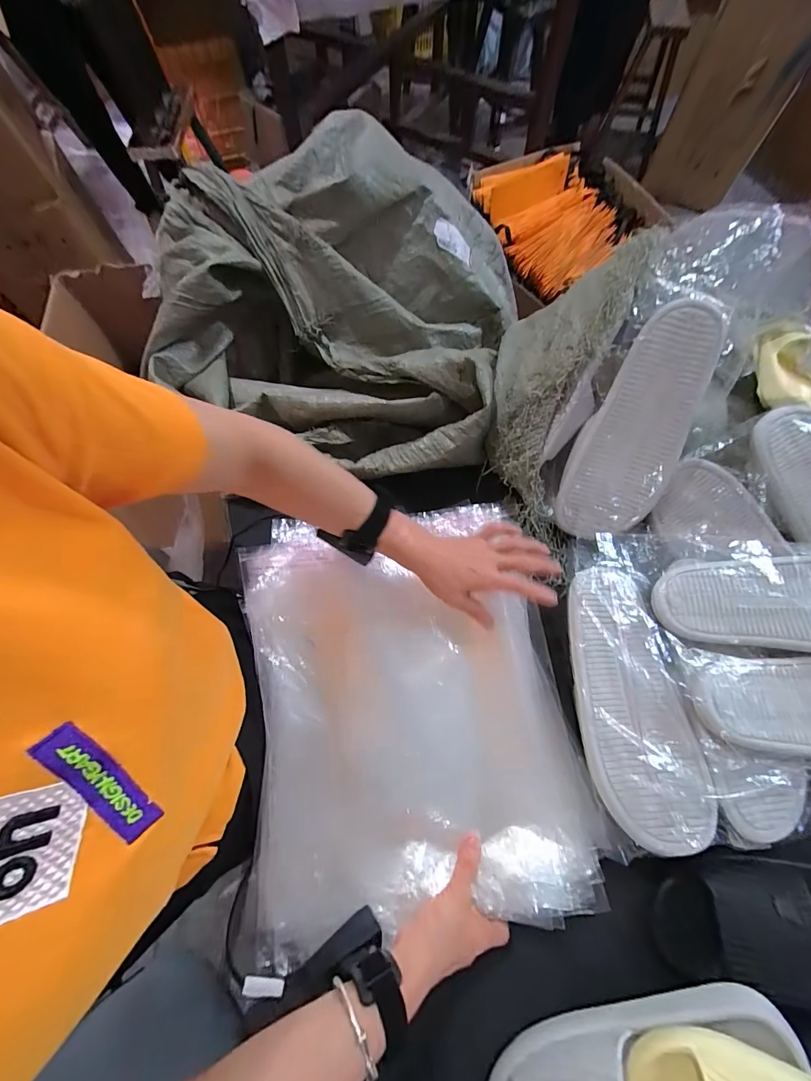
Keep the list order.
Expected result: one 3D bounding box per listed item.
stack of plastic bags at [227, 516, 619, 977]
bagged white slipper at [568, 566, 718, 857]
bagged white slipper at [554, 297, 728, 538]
[{"bbox_3d":[0.002,0.169,0.432,0.328,0.053,0.416,-8,72,-3],"label":"stack of plastic bags"},{"bbox_3d":[0.245,0.170,0.427,0.102,0.043,0.280,-5,71,-2],"label":"bagged white slipper"},{"bbox_3d":[0.283,-0.131,0.477,0.114,0.035,0.282,22,114,7],"label":"bagged white slipper"}]

